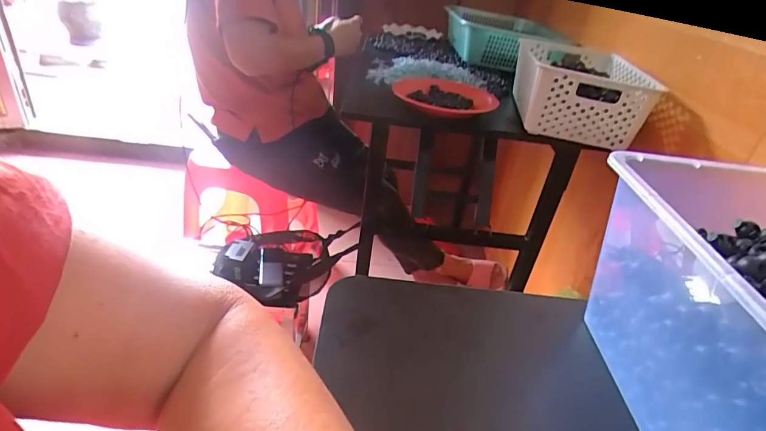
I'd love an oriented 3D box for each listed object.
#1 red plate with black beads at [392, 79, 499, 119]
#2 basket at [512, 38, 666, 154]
[{"bbox_3d":[0.126,-0.243,0.909,0.200,0.033,0.241,6,32,-2],"label":"red plate with black beads"},{"bbox_3d":[0.377,-0.262,0.891,0.193,0.112,0.362,10,32,5],"label":"basket"}]

